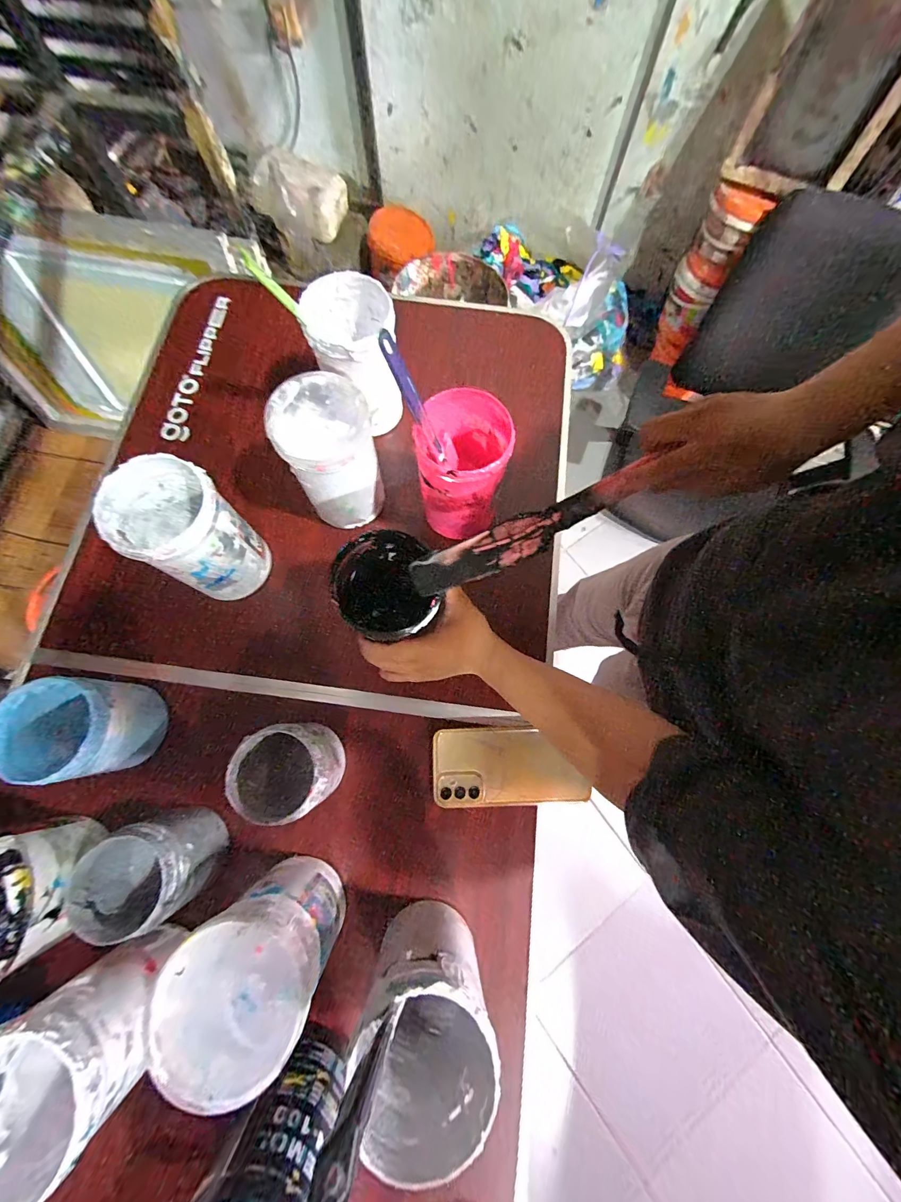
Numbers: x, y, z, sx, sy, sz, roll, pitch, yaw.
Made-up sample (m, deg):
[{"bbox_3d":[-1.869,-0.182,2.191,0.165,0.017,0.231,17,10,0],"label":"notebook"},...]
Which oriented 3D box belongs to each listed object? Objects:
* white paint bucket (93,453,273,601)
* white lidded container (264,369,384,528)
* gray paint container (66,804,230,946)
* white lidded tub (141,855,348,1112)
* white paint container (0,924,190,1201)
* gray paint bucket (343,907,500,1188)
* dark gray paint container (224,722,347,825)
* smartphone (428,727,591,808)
[{"bbox_3d":[-0.260,-0.065,0.425,0.092,0.150,0.090,0,74,-2],"label":"white paint bucket"},{"bbox_3d":[-0.126,-0.152,0.455,0.095,0.155,0.095,-8,75,-4],"label":"white lidded container"},{"bbox_3d":[-0.263,0.237,0.364,0.098,0.074,0.079,-27,77,-9],"label":"gray paint container"},{"bbox_3d":[-0.145,0.280,0.333,0.092,0.159,0.089,0,74,-2],"label":"white lidded tub"},{"bbox_3d":[-0.273,0.333,0.302,0.107,0.126,0.090,-32,78,-10],"label":"white paint container"},{"bbox_3d":[-0.017,0.321,0.328,0.089,0.156,0.098,1,74,-1],"label":"gray paint bucket"},{"bbox_3d":[-0.151,0.160,0.394,0.080,0.098,0.077,0,74,-2],"label":"dark gray paint container"},{"bbox_3d":[0.062,0.175,0.437,0.157,0.006,0.076,-2,75,-2],"label":"smartphone"}]

